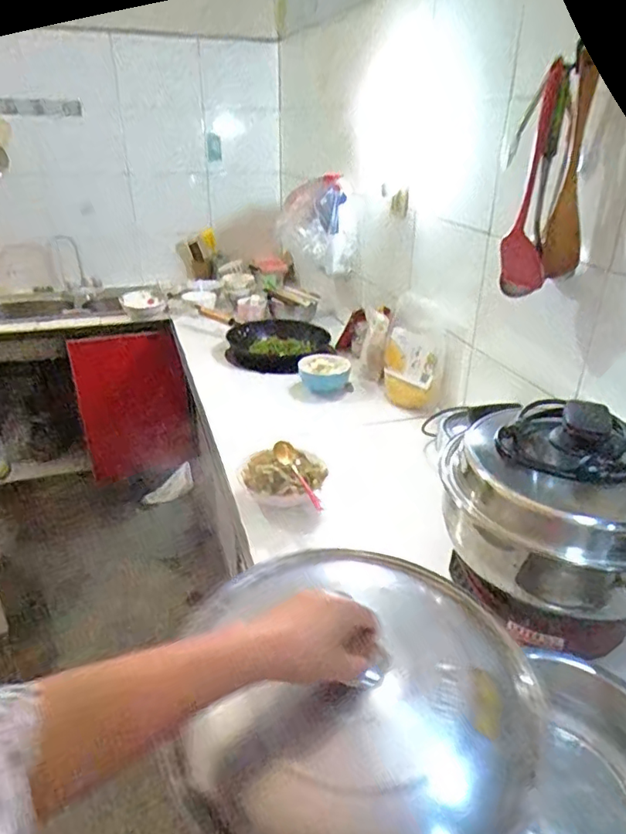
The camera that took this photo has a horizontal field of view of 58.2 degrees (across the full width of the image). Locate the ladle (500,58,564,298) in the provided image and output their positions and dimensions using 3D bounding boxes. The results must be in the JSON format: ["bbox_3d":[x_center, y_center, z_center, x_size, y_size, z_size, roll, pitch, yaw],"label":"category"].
[{"bbox_3d":[0.341,-0.347,0.863,0.067,0.321,0.030,8,29,15],"label":"ladle"}]

